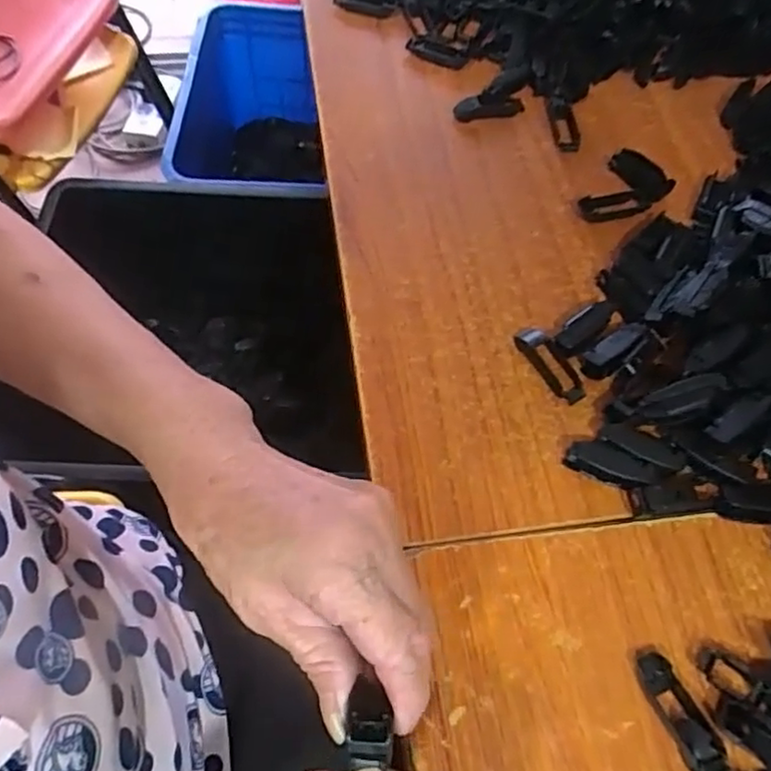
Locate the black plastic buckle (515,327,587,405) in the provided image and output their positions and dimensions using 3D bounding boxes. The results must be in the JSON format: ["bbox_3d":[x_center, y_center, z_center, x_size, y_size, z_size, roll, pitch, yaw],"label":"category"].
[{"bbox_3d":[0.104,-0.013,0.404,0.016,0.010,0.056,-29,66,-15],"label":"black plastic buckle"}]

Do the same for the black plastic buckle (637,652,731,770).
[{"bbox_3d":[0.147,0.170,0.300,0.018,0.017,0.087,-21,64,-11],"label":"black plastic buckle"}]

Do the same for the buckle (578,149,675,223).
[{"bbox_3d":[0.180,-0.143,0.478,0.049,0.010,0.073,31,66,15],"label":"buckle"}]

